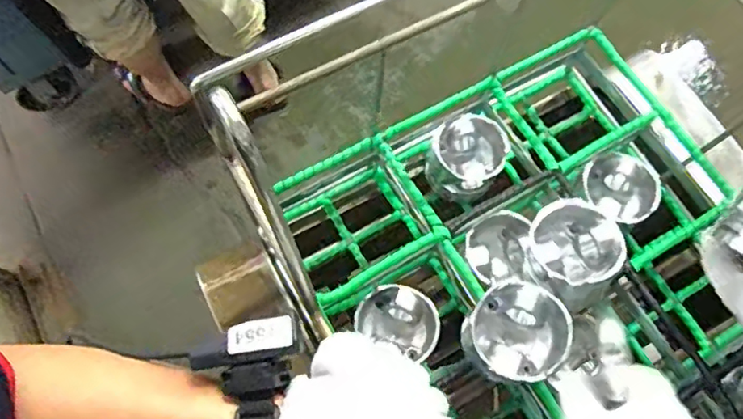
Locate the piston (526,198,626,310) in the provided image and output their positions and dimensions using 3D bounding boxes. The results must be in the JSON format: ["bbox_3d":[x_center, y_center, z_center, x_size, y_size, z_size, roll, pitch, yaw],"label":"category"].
[{"bbox_3d":[0.201,0.043,0.570,0.095,0.065,0.095,33,73,9],"label":"piston"}]

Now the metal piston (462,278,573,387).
[{"bbox_3d":[0.135,0.115,0.530,0.084,0.068,0.087,1,71,-2],"label":"metal piston"}]

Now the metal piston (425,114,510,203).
[{"bbox_3d":[0.117,-0.063,0.704,0.089,0.063,0.101,43,75,12],"label":"metal piston"}]

